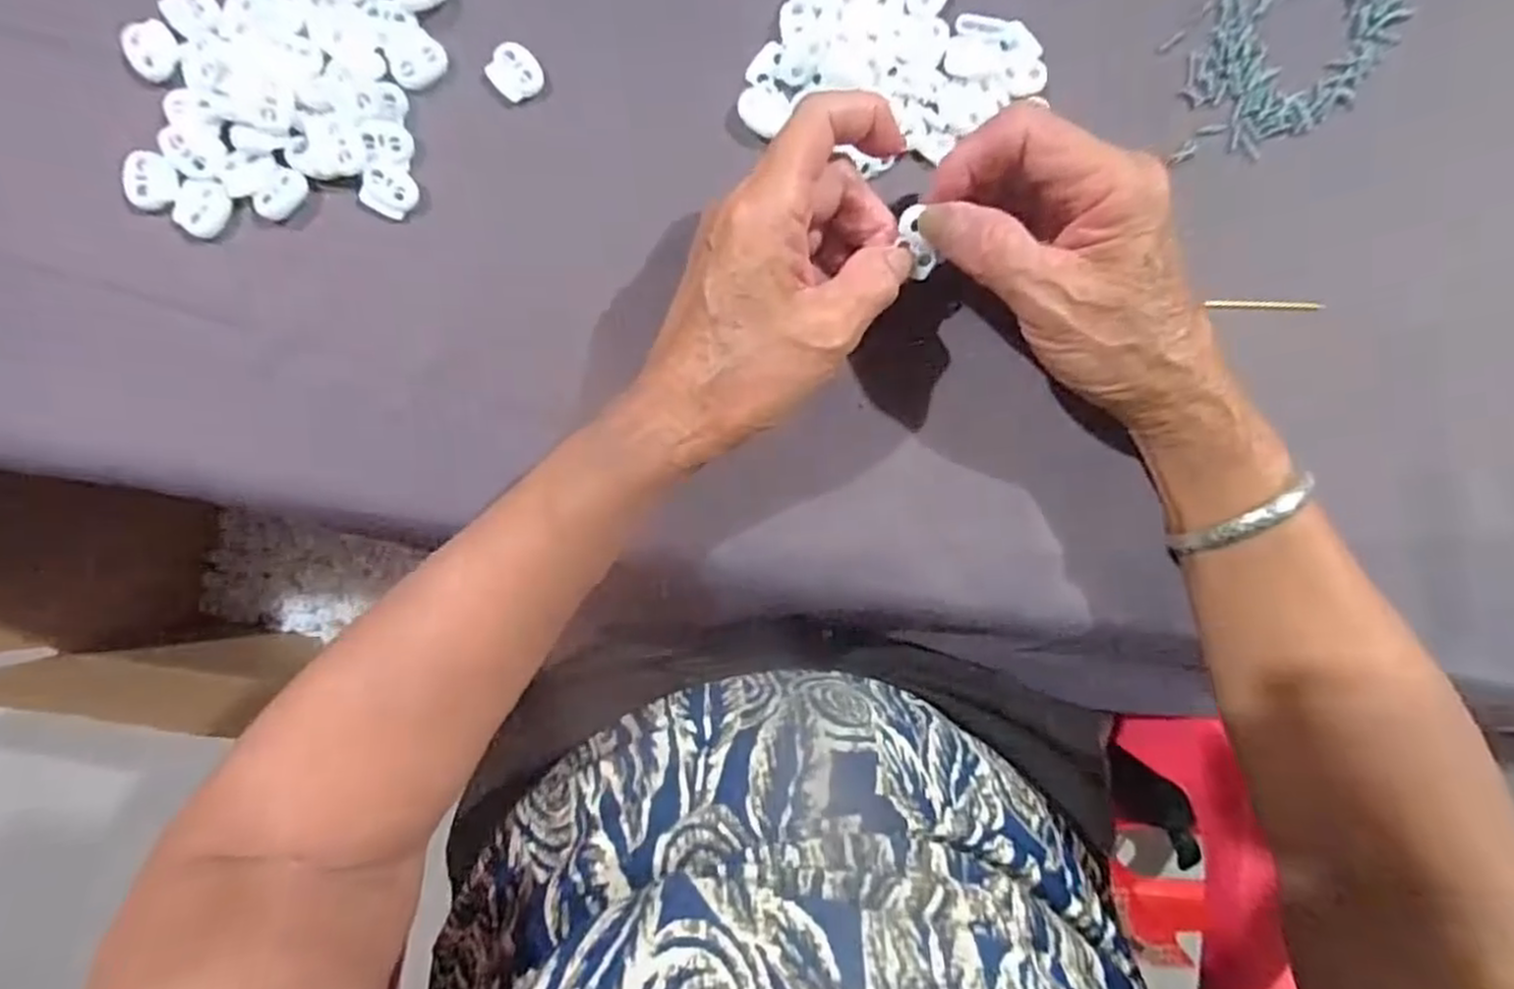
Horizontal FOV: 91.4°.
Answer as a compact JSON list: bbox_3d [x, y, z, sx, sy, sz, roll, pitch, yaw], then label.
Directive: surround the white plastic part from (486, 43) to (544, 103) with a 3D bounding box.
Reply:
[{"bbox_3d":[-0.098,-0.172,0.302,0.020,0.008,0.021,0,90,-4],"label":"white plastic part"}]

